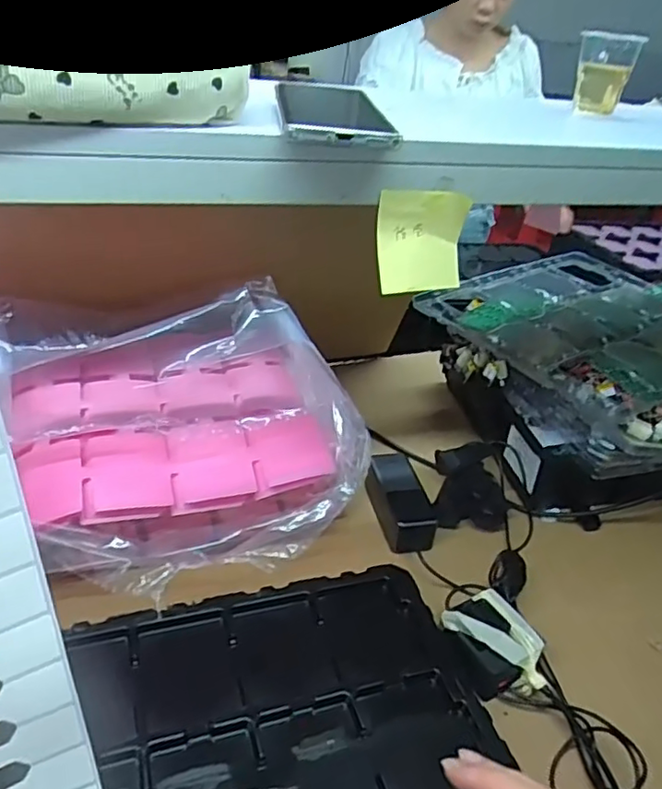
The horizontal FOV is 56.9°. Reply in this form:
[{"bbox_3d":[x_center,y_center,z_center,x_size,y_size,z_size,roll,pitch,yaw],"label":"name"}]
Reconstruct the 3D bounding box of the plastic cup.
[{"bbox_3d":[0.292,-0.344,0.654,0.059,0.075,0.054,17,34,15],"label":"plastic cup"}]

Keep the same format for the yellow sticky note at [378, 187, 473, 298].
[{"bbox_3d":[0.069,-0.118,0.467,0.071,0.071,0.026,-13,38,-28],"label":"yellow sticky note"}]

